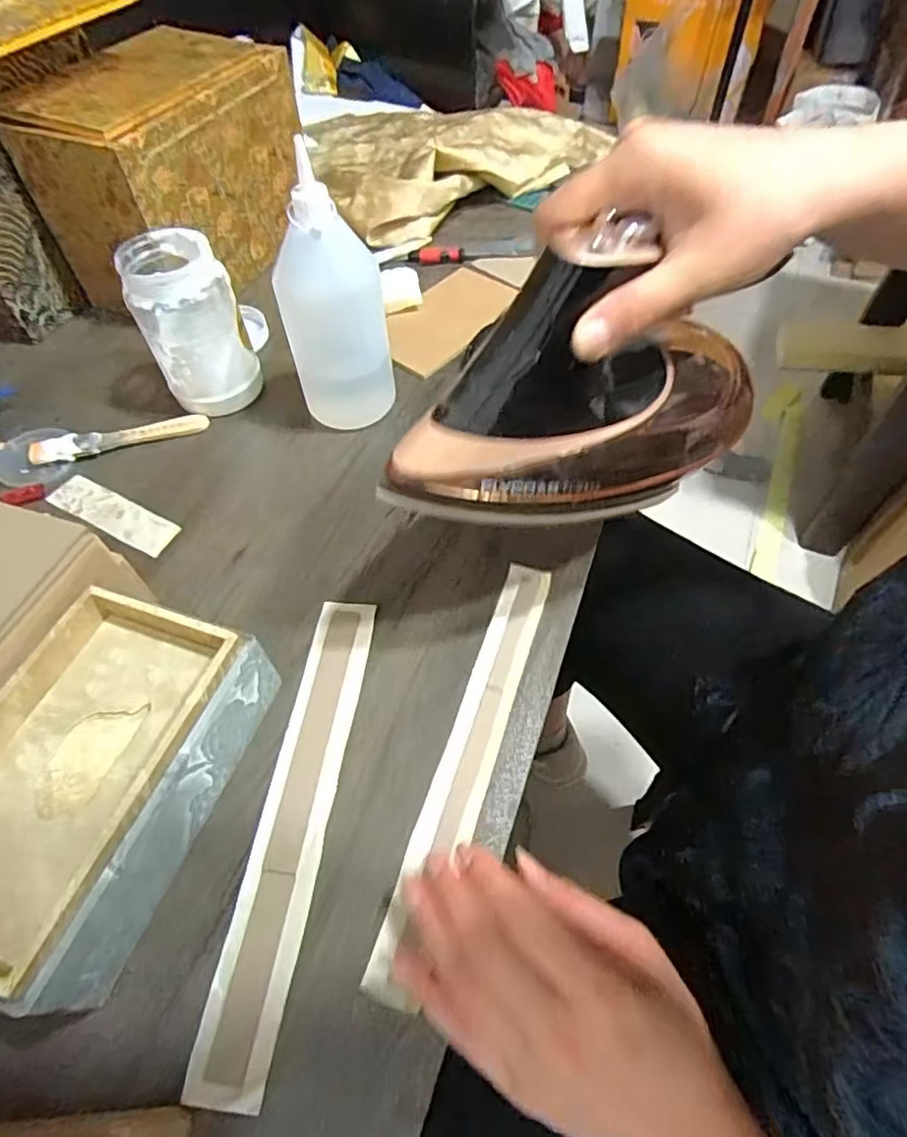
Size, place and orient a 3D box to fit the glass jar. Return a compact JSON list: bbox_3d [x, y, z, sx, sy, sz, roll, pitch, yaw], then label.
[{"bbox_3d":[-0.213,-0.197,0.492,0.073,0.125,0.073,-1,55,1],"label":"glass jar"}]

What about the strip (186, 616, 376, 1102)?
[{"bbox_3d":[-0.087,0.129,0.335,0.038,0.005,0.254,6,56,5],"label":"strip"}]

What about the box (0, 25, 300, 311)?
[{"bbox_3d":[-0.262,-0.391,0.589,0.132,0.159,0.243,23,59,16],"label":"box"}]

